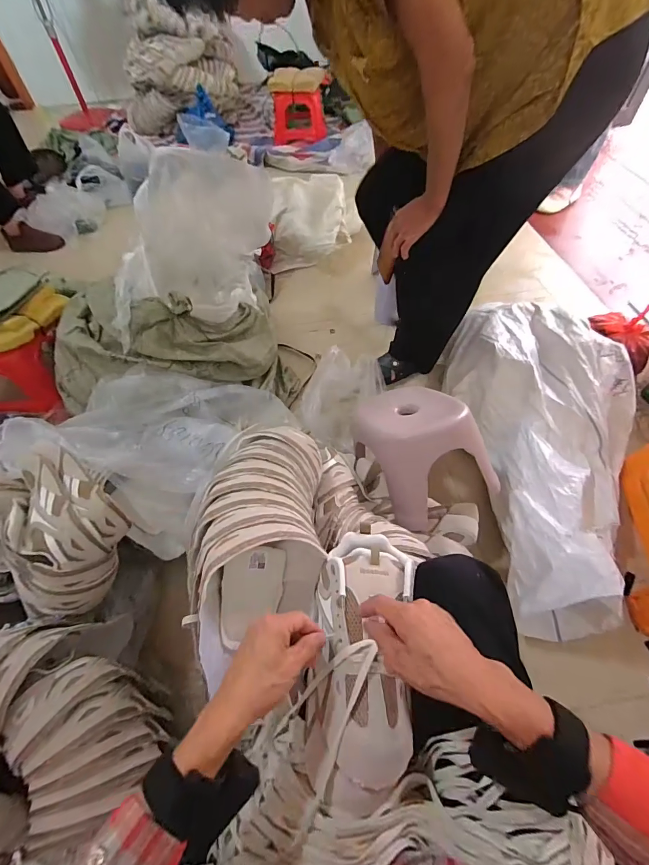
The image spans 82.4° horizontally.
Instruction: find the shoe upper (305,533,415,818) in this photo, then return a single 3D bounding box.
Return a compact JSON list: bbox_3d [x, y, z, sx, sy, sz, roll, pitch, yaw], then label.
[{"bbox_3d":[0.042,0.240,0.418,0.108,0.059,0.264,4,53,6],"label":"shoe upper"}]

